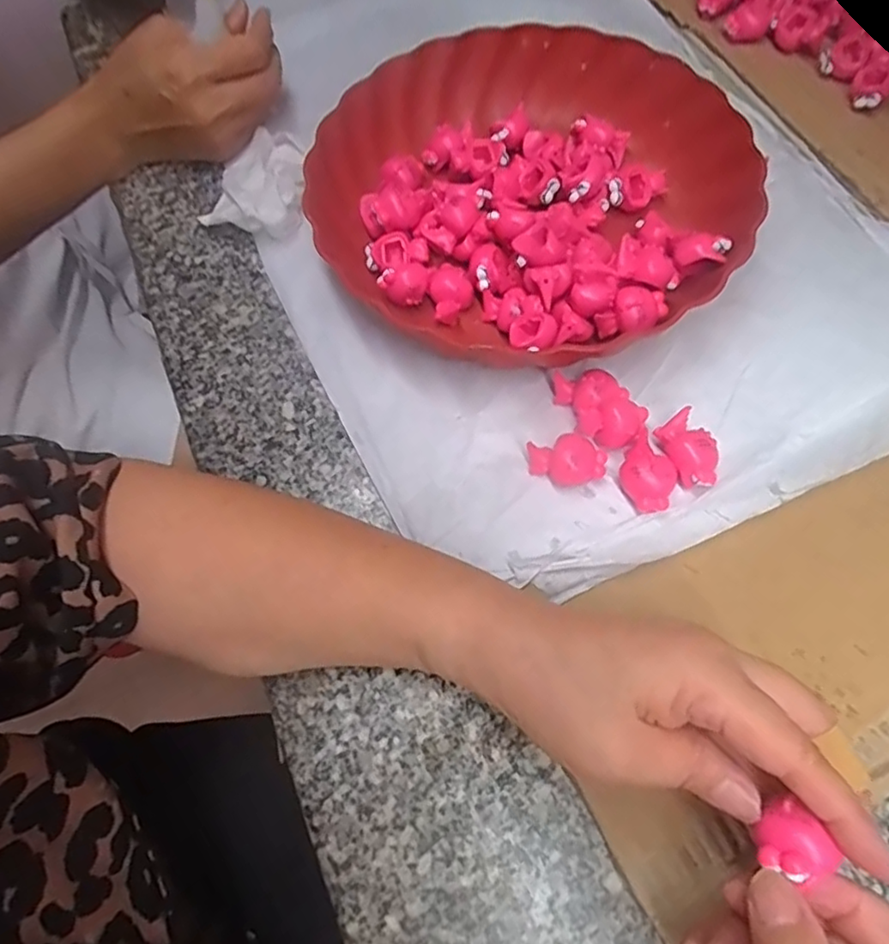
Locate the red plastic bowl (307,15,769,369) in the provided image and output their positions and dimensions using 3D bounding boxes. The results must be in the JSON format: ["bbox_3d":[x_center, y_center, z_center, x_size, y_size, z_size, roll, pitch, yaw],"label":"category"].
[{"bbox_3d":[0.046,-0.164,0.357,0.245,0.042,0.242,0,68,1],"label":"red plastic bowl"}]

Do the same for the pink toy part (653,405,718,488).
[{"bbox_3d":[0.118,-0.010,0.296,0.022,0.018,0.037,-28,70,-10],"label":"pink toy part"}]

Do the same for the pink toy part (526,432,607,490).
[{"bbox_3d":[0.060,-0.005,0.300,0.035,0.018,0.024,-9,68,-3],"label":"pink toy part"}]

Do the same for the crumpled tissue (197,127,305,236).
[{"bbox_3d":[-0.125,-0.188,0.397,0.068,0.036,0.084,-4,67,-1],"label":"crumpled tissue"}]

